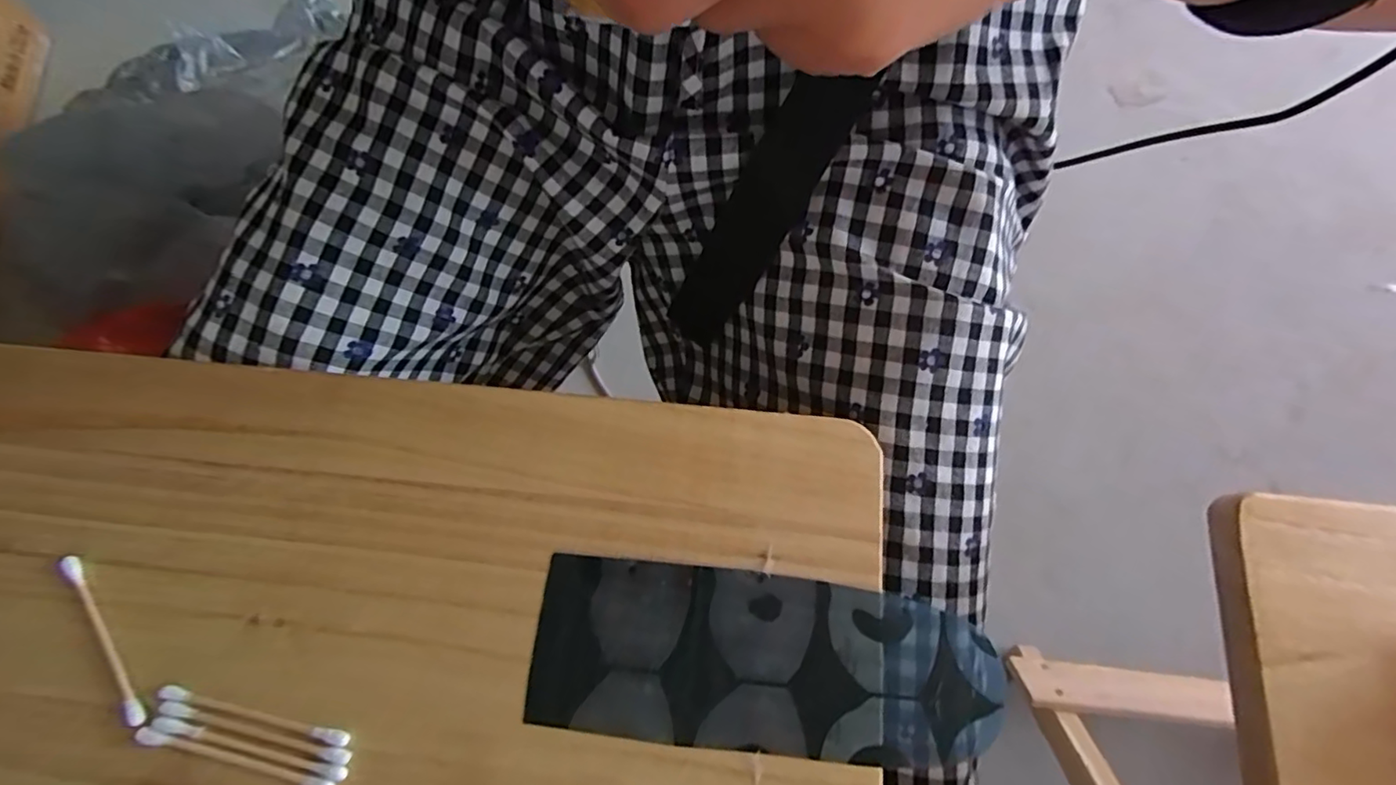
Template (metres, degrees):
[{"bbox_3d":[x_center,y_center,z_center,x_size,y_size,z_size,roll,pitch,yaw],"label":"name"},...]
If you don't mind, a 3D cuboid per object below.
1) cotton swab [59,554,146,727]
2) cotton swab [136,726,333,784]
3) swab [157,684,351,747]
[{"bbox_3d":[-0.221,0.092,0.219,0.007,0.005,0.071,-36,76,-11],"label":"cotton swab"},{"bbox_3d":[-0.162,0.128,0.204,0.073,0.004,0.006,13,73,4],"label":"cotton swab"},{"bbox_3d":[-0.159,0.115,0.209,0.072,0.004,0.005,12,73,4],"label":"swab"}]

